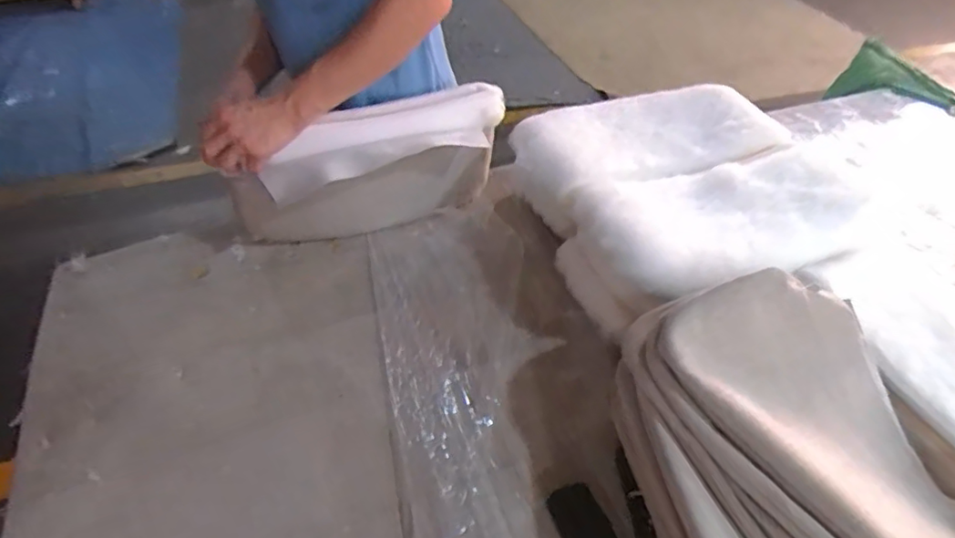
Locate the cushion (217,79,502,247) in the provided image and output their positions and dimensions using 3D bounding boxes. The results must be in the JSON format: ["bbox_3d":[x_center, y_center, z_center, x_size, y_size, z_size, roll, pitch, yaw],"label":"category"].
[{"bbox_3d":[-0.166,-0.158,0.934,0.435,0.218,0.068,-17,49,-20],"label":"cushion"}]

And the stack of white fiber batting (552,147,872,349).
[{"bbox_3d":[0.375,-0.051,0.852,0.461,0.135,0.217,-15,47,-17],"label":"stack of white fiber batting"}]

